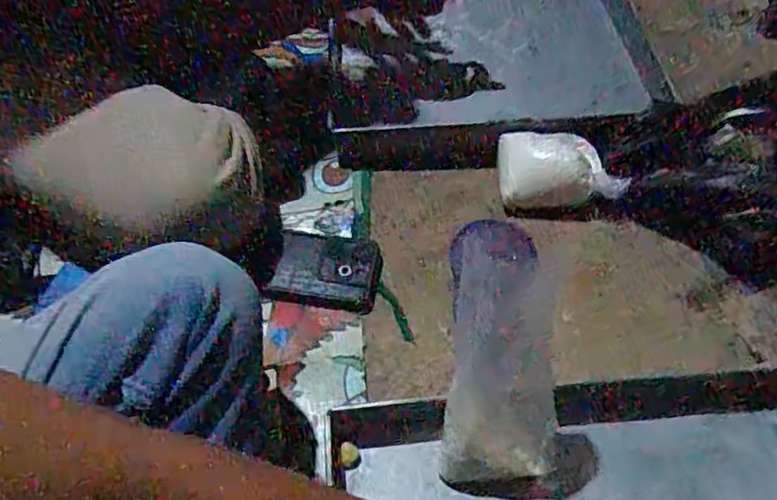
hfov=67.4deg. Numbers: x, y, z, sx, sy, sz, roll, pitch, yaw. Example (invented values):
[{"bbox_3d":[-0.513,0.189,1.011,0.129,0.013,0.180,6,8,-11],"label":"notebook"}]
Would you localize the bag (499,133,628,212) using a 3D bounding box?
[{"bbox_3d":[0.192,-0.087,0.662,0.138,0.064,0.074,5,57,2],"label":"bag"}]

